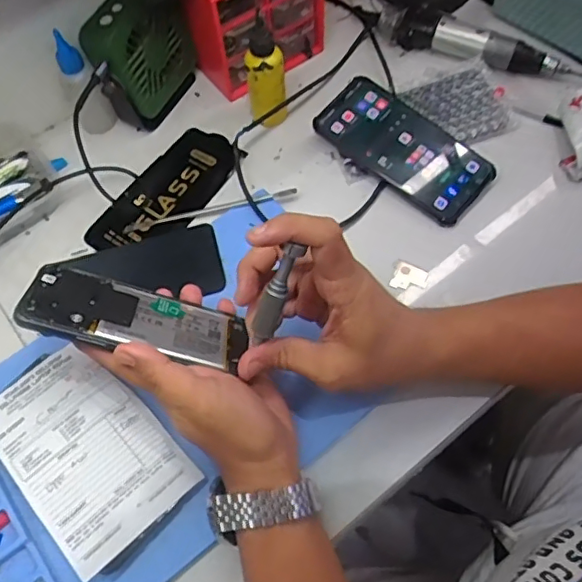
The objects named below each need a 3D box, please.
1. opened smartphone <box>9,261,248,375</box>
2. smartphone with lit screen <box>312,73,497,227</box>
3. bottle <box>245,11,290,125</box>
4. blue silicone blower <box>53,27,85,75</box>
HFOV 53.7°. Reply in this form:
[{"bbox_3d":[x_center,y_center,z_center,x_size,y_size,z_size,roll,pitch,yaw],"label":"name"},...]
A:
[{"bbox_3d":[-0.105,0.019,0.411,0.153,0.006,0.073,17,28,-16],"label":"opened smartphone"},{"bbox_3d":[0.108,-0.142,0.545,0.165,0.019,0.085,39,72,20],"label":"smartphone with lit screen"},{"bbox_3d":[-0.023,-0.204,0.536,0.035,0.098,0.034,-5,63,1],"label":"bottle"},{"bbox_3d":[-0.203,-0.216,0.520,0.022,0.037,0.016,-27,65,-10],"label":"blue silicone blower"}]

